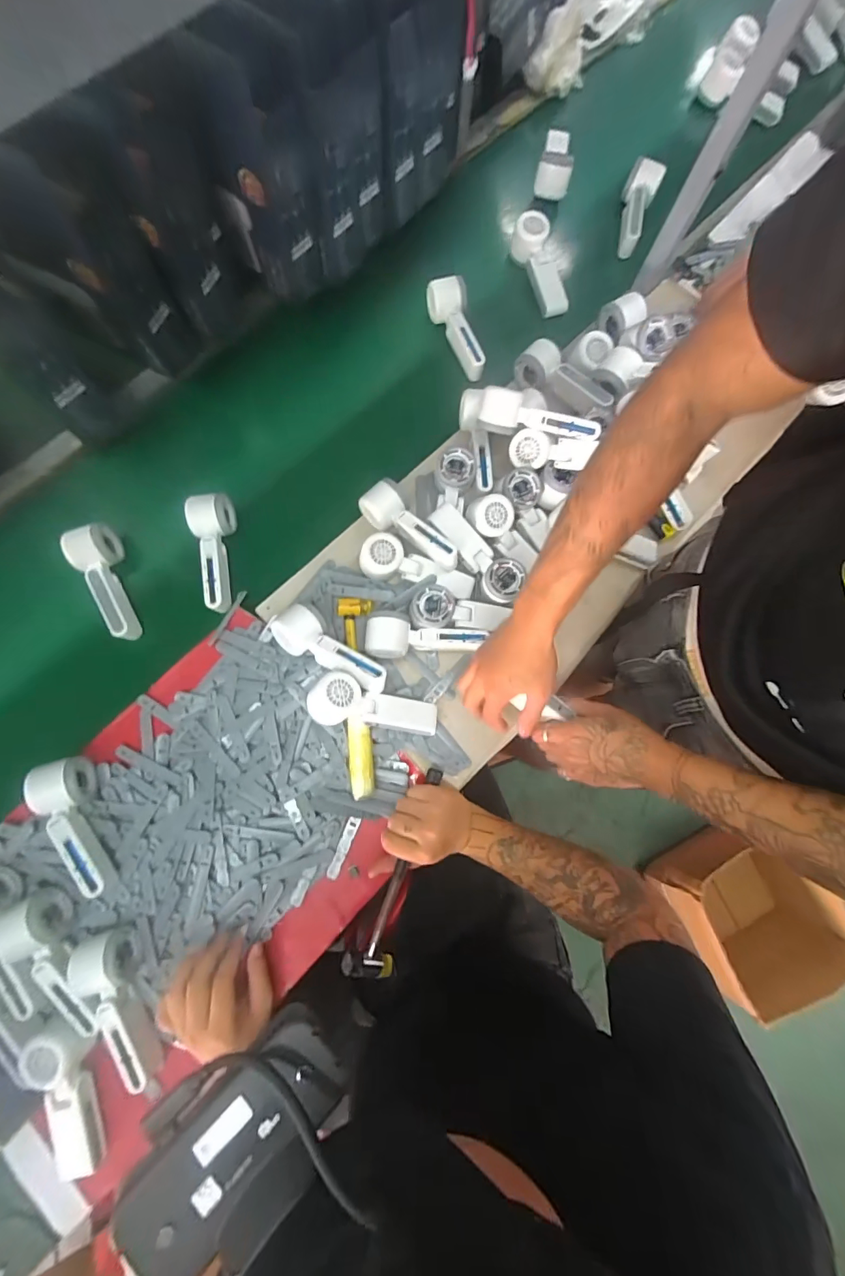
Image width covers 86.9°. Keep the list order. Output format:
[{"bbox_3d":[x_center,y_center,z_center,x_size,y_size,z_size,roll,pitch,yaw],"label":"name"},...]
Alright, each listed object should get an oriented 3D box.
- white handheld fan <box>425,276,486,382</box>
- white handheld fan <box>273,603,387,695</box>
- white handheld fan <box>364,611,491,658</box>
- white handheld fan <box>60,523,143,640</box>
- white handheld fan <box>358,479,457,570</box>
[{"bbox_3d":[0.052,-0.500,0.711,0.054,0.040,0.164,-14,80,-3],"label":"white handheld fan"},{"bbox_3d":[-0.119,0.016,0.586,0.168,0.047,0.064,31,81,5],"label":"white handheld fan"},{"bbox_3d":[0.003,0.000,0.604,0.165,0.052,0.058,3,80,0],"label":"white handheld fan"},{"bbox_3d":[-0.437,-0.075,0.621,0.052,0.064,0.165,-20,81,-4],"label":"white handheld fan"},{"bbox_3d":[-0.022,-0.149,0.635,0.061,0.054,0.160,-38,82,-7],"label":"white handheld fan"}]

